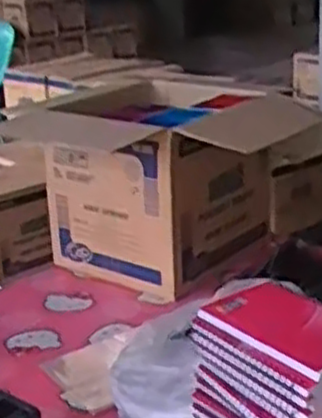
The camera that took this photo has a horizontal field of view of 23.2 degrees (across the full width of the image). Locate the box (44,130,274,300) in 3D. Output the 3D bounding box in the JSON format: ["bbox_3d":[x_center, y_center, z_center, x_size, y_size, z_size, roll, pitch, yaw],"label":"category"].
[{"bbox_3d":[-0.007,-0.034,1.447,0.301,0.284,0.310,14,24,39],"label":"box"}]

